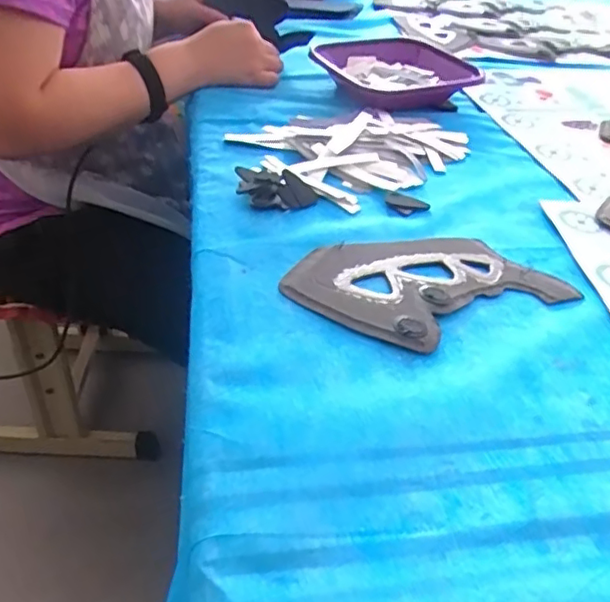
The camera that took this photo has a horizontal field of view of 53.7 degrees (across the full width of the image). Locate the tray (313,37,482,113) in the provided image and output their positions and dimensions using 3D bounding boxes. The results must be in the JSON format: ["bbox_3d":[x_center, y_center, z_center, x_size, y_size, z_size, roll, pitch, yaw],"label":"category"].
[{"bbox_3d":[0.118,-0.300,0.787,0.188,0.037,0.173,-9,42,-17],"label":"tray"}]

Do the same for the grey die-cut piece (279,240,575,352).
[{"bbox_3d":[0.093,-0.017,0.471,0.205,0.008,0.126,-16,45,-25],"label":"grey die-cut piece"}]

